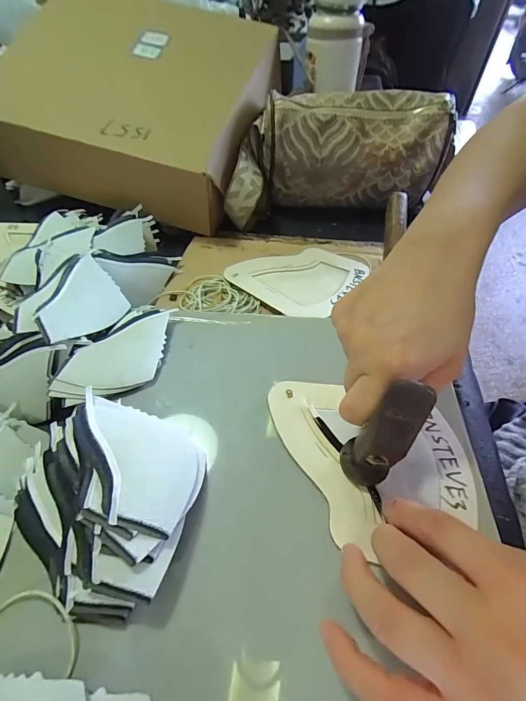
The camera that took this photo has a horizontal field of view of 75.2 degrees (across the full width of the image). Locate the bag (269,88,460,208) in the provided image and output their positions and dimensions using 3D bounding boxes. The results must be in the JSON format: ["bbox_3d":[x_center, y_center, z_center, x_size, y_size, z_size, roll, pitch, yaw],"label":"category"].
[{"bbox_3d":[0.114,-0.253,0.441,0.218,0.117,0.064,3,52,2],"label":"bag"}]

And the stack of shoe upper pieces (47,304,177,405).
[{"bbox_3d":[-0.120,0.000,0.285,0.072,0.011,0.105,13,53,9],"label":"stack of shoe upper pieces"}]

